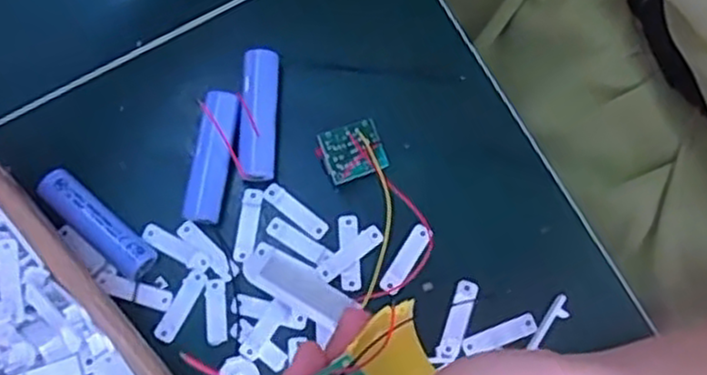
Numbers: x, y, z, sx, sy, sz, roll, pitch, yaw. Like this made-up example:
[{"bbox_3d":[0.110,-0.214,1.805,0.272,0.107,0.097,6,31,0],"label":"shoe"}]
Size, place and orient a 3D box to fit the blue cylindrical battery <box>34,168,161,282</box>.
[{"bbox_3d":[-0.126,0.018,0.358,0.065,0.015,0.018,41,80,10],"label":"blue cylindrical battery"}]

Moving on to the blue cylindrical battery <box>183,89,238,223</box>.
[{"bbox_3d":[-0.072,-0.016,0.365,0.020,0.018,0.064,6,76,2],"label":"blue cylindrical battery"}]

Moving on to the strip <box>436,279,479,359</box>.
[{"bbox_3d":[0.051,0.063,0.354,0.010,0.004,0.039,20,77,6],"label":"strip"}]

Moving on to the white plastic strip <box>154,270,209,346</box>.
[{"bbox_3d":[-0.085,0.058,0.355,0.010,0.004,0.038,28,78,8],"label":"white plastic strip"}]

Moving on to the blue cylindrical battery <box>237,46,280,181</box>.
[{"bbox_3d":[-0.049,-0.037,0.373,0.020,0.018,0.065,1,76,1],"label":"blue cylindrical battery"}]

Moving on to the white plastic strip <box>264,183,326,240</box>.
[{"bbox_3d":[-0.029,0.011,0.367,0.037,0.004,0.010,39,80,10],"label":"white plastic strip"}]

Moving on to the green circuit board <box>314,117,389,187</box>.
[{"bbox_3d":[0.000,-0.018,0.365,0.035,0.008,0.026,-23,89,-33],"label":"green circuit board"}]

